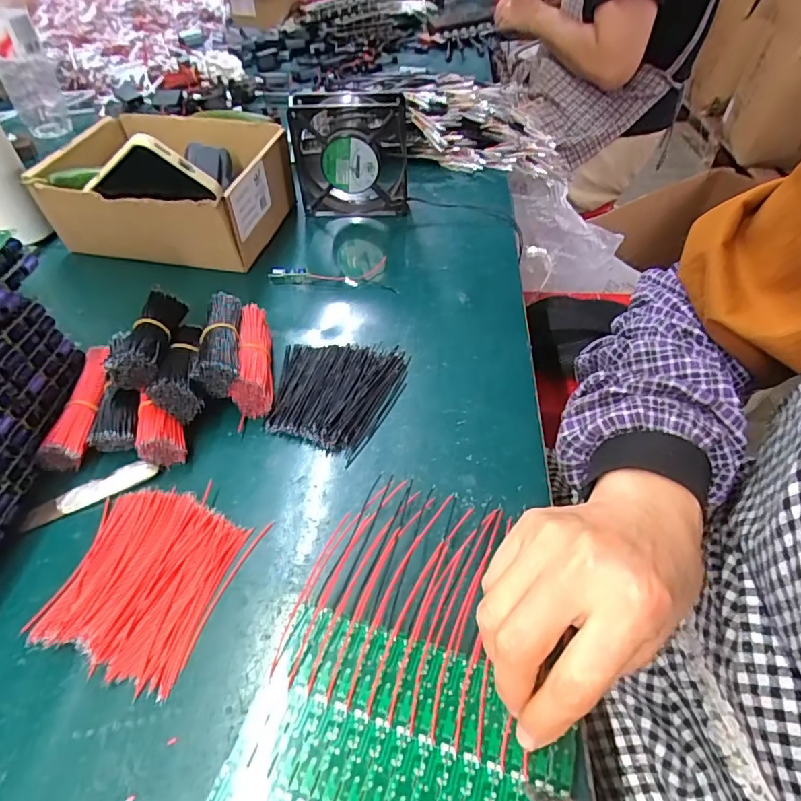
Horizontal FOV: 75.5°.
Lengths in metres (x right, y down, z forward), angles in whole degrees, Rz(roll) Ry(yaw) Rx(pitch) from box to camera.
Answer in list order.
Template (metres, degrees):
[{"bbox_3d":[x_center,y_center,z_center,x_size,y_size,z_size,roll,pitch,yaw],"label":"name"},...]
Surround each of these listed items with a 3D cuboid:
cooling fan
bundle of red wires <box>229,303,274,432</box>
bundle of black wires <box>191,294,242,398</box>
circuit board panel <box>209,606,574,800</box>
[{"bbox_3d":[-0.056,-0.270,0.575,0.124,0.117,0.036,2,47,4],"label":"cooling fan"},{"bbox_3d":[-0.122,-0.036,0.426,0.030,0.033,0.111,-10,47,-7],"label":"bundle of red wires"},{"bbox_3d":[-0.144,-0.051,0.416,0.032,0.025,0.100,-7,47,-4],"label":"bundle of black wires"},{"bbox_3d":[-0.005,0.172,0.231,0.147,0.011,0.123,14,49,13],"label":"circuit board panel"}]

